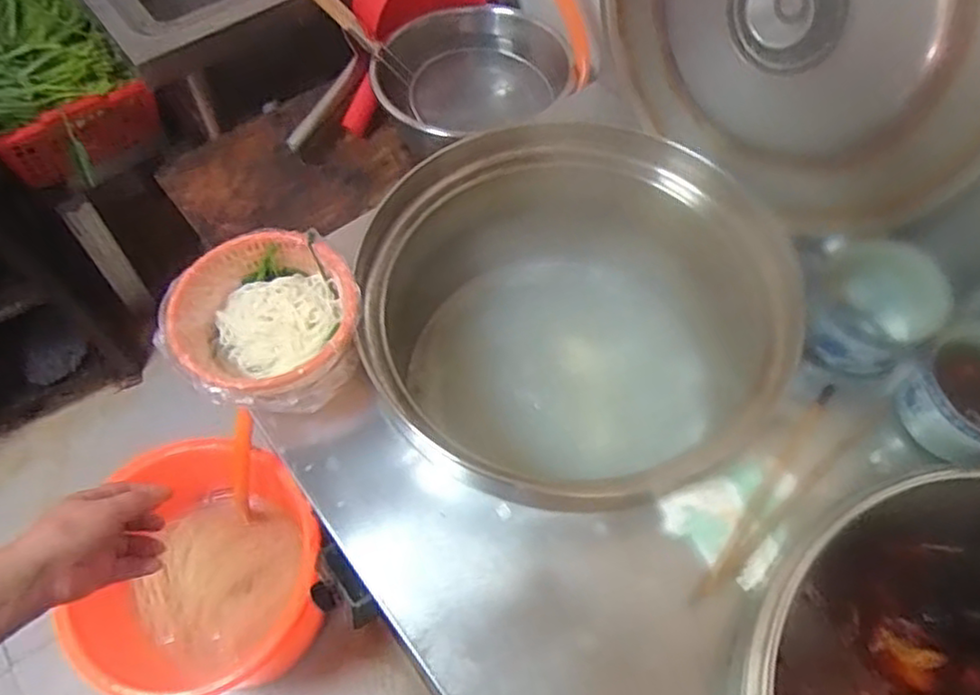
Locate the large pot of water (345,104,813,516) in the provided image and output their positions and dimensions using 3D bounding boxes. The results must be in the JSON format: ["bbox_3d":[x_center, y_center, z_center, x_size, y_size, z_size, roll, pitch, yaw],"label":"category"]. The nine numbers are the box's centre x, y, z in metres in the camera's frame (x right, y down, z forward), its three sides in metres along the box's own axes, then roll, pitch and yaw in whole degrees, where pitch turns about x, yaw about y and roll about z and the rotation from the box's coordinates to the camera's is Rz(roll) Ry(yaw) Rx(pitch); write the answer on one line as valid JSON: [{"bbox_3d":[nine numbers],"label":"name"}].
[{"bbox_3d":[0.089,-0.021,0.833,0.438,0.223,0.439,0,60,0],"label":"large pot of water"}]

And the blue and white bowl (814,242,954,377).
[{"bbox_3d":[0.383,-0.035,0.701,0.116,0.070,0.111,0,60,0],"label":"blue and white bowl"}]

